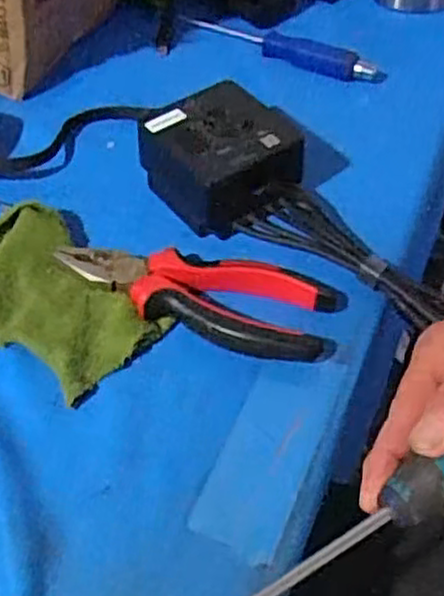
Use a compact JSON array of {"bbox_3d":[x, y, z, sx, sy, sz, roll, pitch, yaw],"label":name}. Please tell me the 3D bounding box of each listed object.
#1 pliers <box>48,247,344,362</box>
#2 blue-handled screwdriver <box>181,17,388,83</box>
[{"bbox_3d":[-0.013,-0.005,0.409,0.155,0.015,0.062,12,51,10],"label":"pliers"},{"bbox_3d":[0.046,-0.194,0.568,0.164,0.019,0.018,26,55,20],"label":"blue-handled screwdriver"}]

